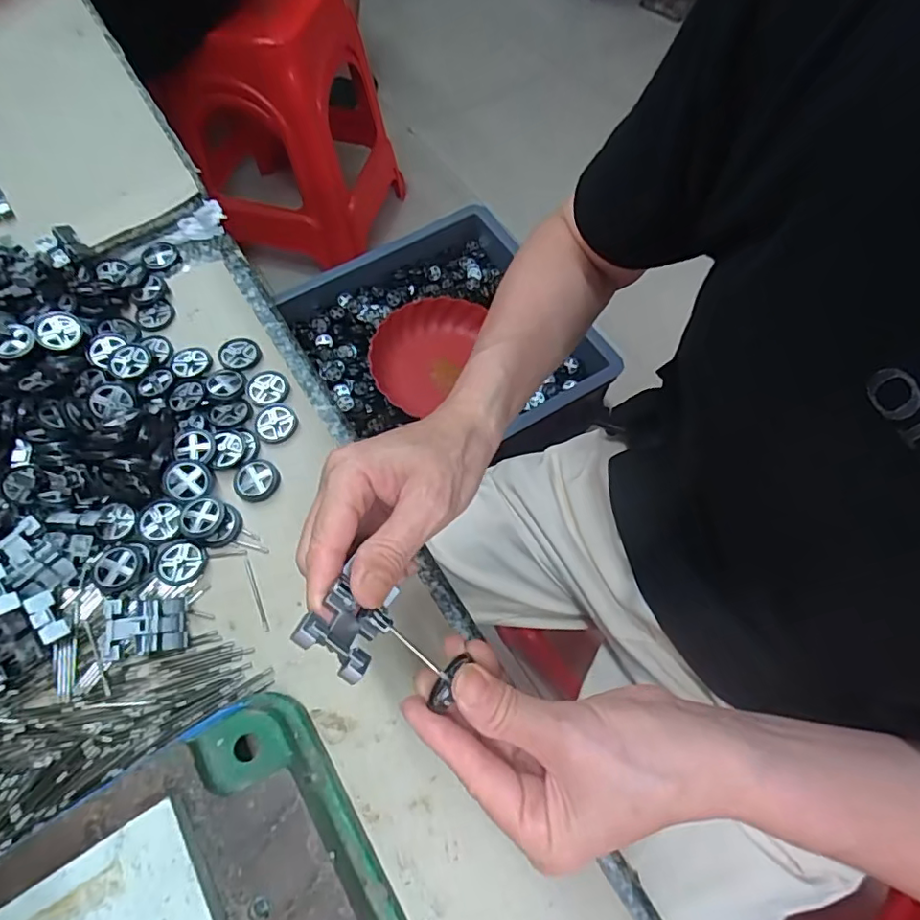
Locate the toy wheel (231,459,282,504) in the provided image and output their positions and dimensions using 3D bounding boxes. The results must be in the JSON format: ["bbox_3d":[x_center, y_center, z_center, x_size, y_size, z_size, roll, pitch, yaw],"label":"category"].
[{"bbox_3d":[-0.129,0.012,0.346,0.028,0.004,0.028,0,64,0],"label":"toy wheel"}]

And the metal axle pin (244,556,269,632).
[{"bbox_3d":[-0.119,0.077,0.321,0.004,0.004,0.047,-21,65,-10],"label":"metal axle pin"}]

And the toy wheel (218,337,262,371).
[{"bbox_3d":[-0.155,-0.074,0.390,0.027,0.006,0.028,0,64,0],"label":"toy wheel"}]

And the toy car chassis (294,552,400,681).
[{"bbox_3d":[-0.046,0.067,0.230,0.031,0.015,0.038,44,60,-16],"label":"toy car chassis"}]

